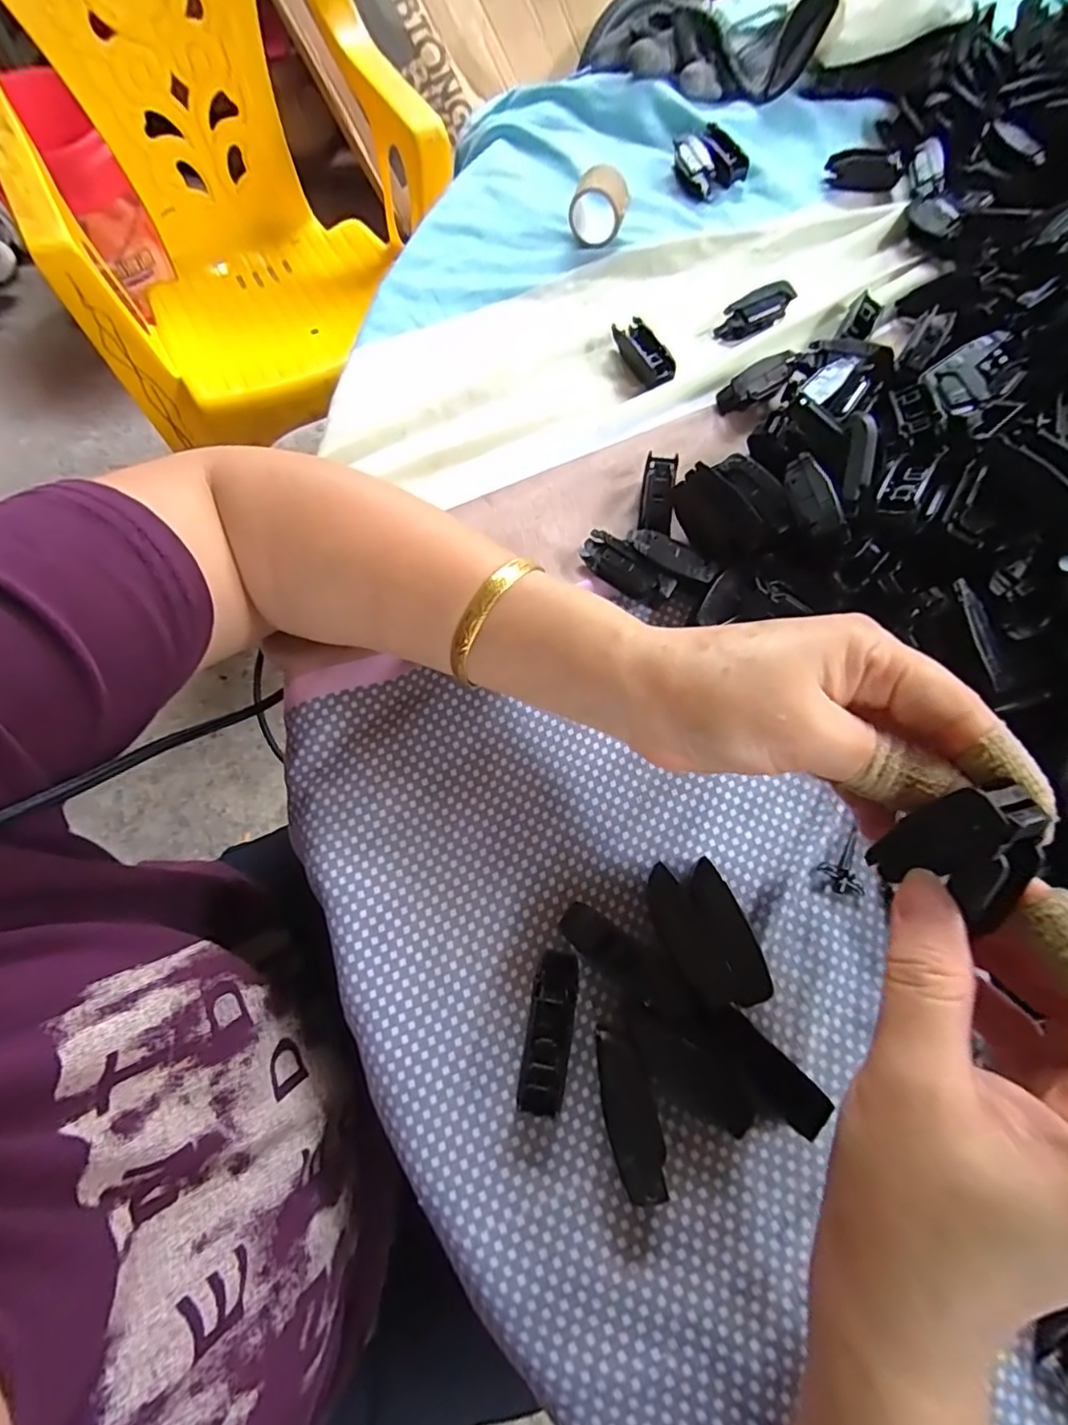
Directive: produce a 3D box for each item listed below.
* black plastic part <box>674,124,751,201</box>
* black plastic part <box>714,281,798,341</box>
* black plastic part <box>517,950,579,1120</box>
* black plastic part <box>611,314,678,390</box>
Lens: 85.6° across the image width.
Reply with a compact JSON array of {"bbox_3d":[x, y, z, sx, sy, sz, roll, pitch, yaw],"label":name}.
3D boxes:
[{"bbox_3d":[0.121,-0.371,0.387,0.045,0.018,0.038,-36,75,-11],"label":"black plastic part"},{"bbox_3d":[0.133,-0.240,0.343,0.046,0.014,0.017,-31,74,-10],"label":"black plastic part"},{"bbox_3d":[0.006,0.121,0.223,0.016,0.015,0.054,9,71,4],"label":"black plastic part"},{"bbox_3d":[0.064,-0.207,0.332,0.020,0.012,0.047,-20,72,-6],"label":"black plastic part"}]

